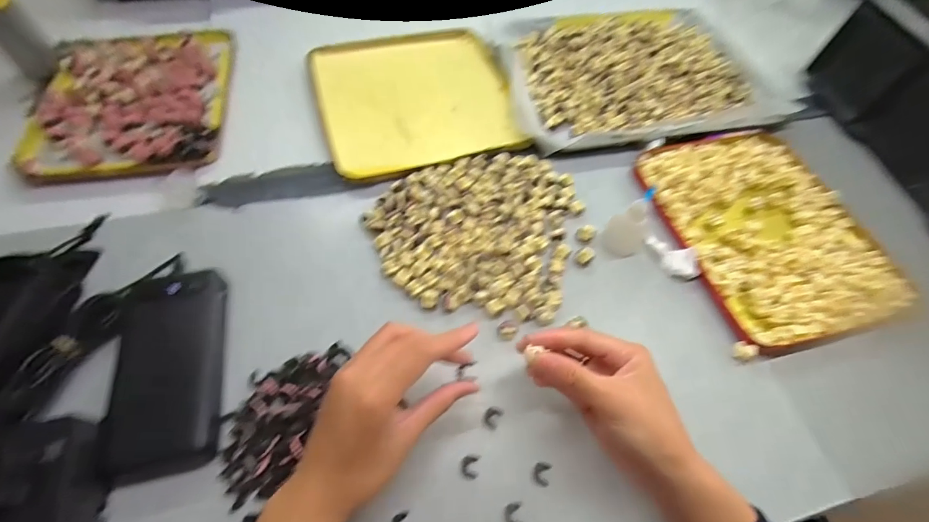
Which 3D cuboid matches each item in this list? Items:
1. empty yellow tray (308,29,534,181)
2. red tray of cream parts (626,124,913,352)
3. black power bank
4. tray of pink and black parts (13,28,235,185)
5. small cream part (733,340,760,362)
[{"bbox_3d":[-0.064,-0.214,0.523,0.230,0.010,0.250,-13,60,-10],"label":"empty yellow tray"},{"bbox_3d":[0.316,-0.040,0.444,0.197,0.027,0.251,-12,60,-10],"label":"red tray of cream parts"},{"bbox_3d":[-0.232,0.080,0.325,0.070,0.021,0.157,-7,59,-7],"label":"black power bank"},{"bbox_3d":[-0.391,-0.193,0.490,0.201,0.024,0.242,-10,60,-8],"label":"tray of pink and black parts"},{"bbox_3d":[0.251,0.081,0.371,0.016,0.015,0.016,-22,62,-15],"label":"small cream part"}]

